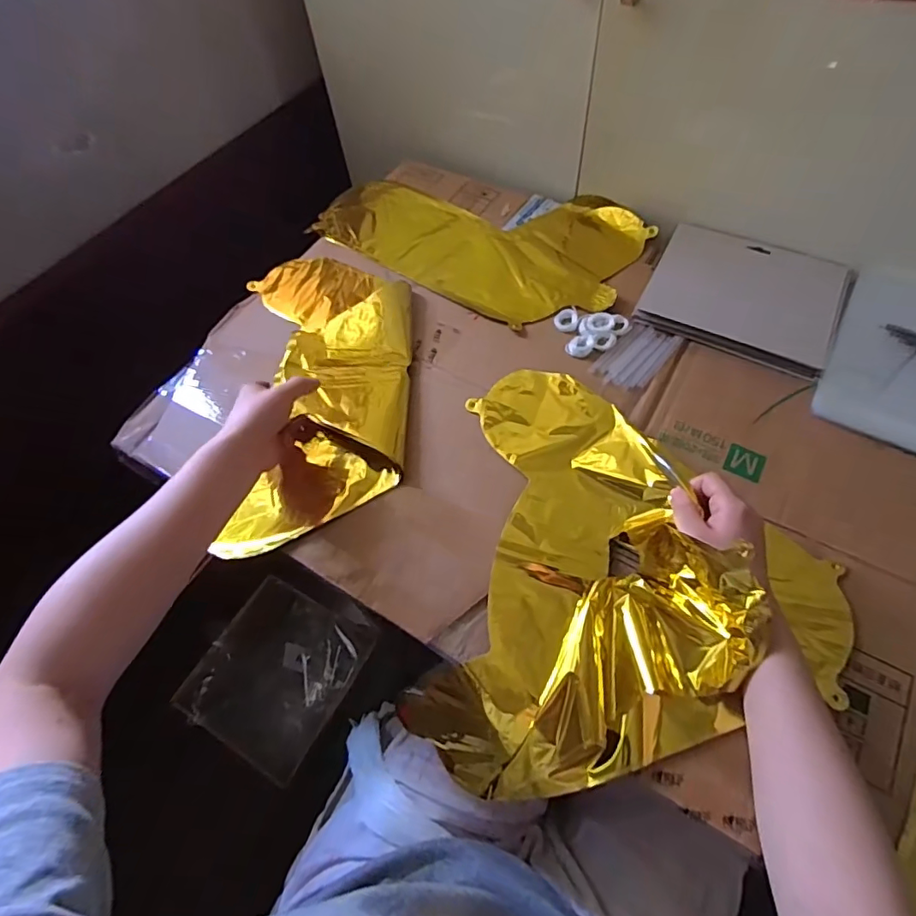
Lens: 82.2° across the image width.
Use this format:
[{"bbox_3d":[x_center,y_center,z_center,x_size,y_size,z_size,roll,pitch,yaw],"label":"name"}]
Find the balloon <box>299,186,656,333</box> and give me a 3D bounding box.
[{"bbox_3d":[0.021,-0.298,0.690,0.407,0.015,0.246,27,64,19],"label":"balloon"}]

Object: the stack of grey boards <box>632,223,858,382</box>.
[{"bbox_3d":[0.314,-0.179,0.575,0.193,0.013,0.162,27,68,16],"label":"stack of grey boards"}]

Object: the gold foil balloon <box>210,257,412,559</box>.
[{"bbox_3d":[-0.147,-0.085,0.575,0.185,0.050,0.384,-2,62,3],"label":"gold foil balloon"}]

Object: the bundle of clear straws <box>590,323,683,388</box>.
[{"bbox_3d":[0.193,-0.111,0.567,0.055,0.004,0.091,37,71,20],"label":"bundle of clear straws"}]

